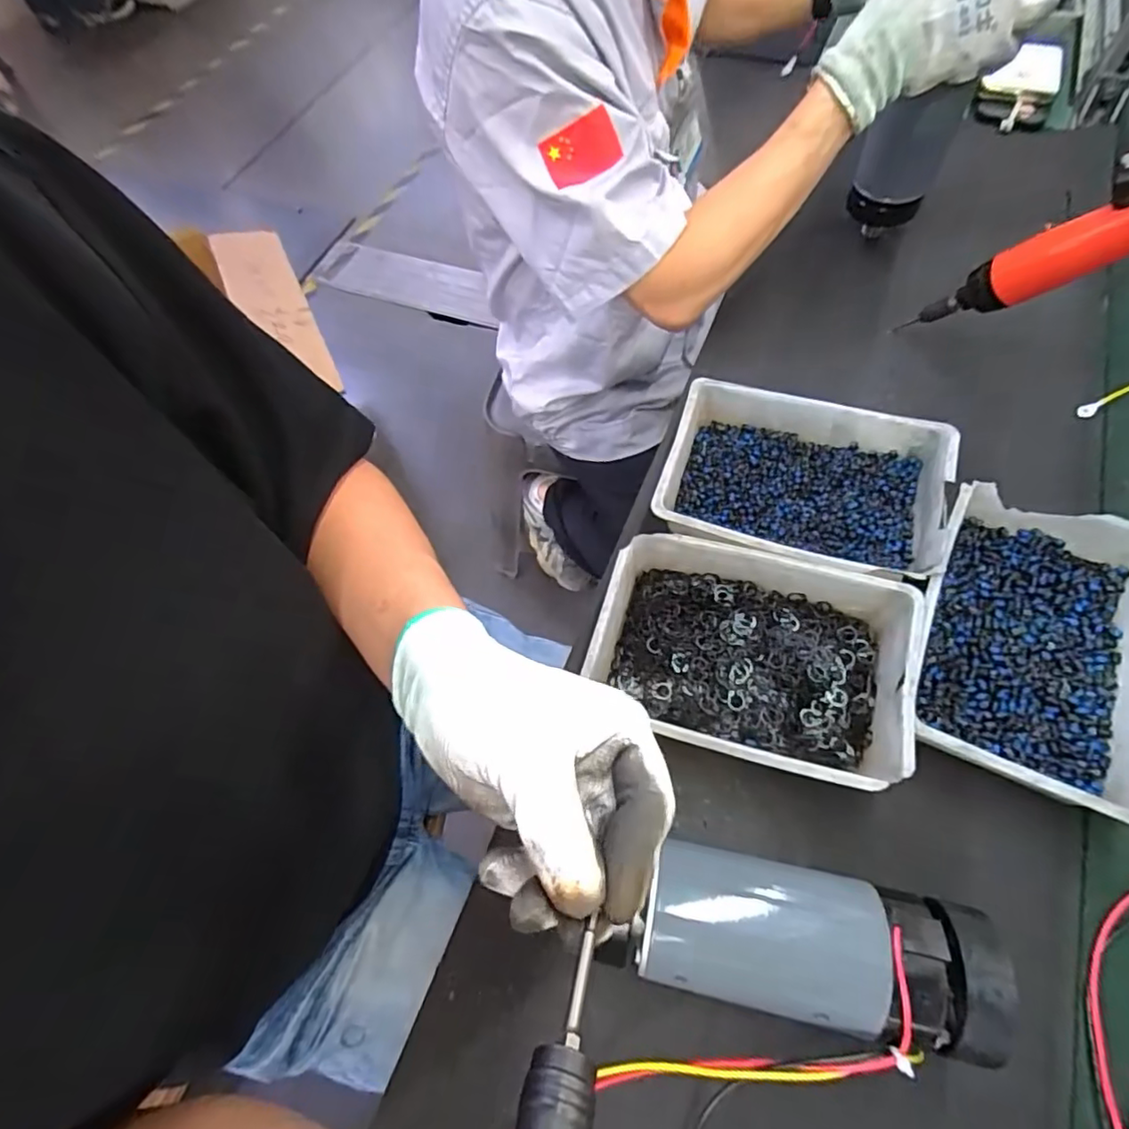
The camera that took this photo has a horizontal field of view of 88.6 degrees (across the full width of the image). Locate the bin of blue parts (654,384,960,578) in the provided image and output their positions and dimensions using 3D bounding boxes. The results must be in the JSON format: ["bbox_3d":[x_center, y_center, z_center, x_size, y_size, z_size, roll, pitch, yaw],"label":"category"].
[{"bbox_3d":[0.183,-0.065,0.458,0.203,0.050,0.148,14,71,7],"label":"bin of blue parts"}]

